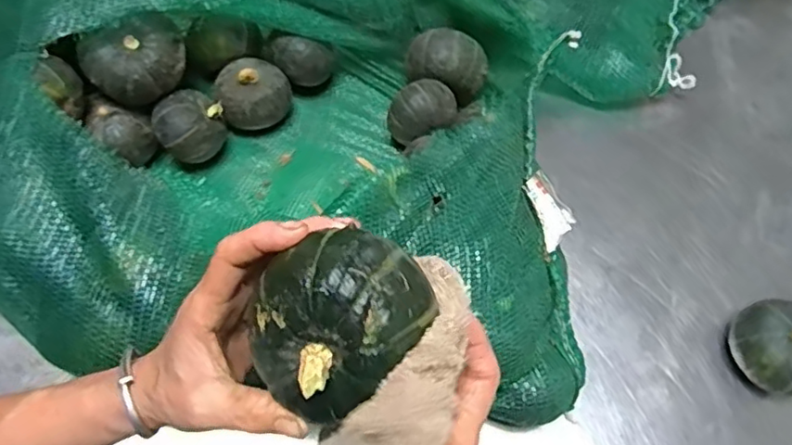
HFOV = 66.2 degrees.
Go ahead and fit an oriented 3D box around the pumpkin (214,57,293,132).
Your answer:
[{"bbox_3d":[-0.166,-0.148,0.708,0.083,0.069,0.072,-19,67,-14],"label":"pumpkin"}]

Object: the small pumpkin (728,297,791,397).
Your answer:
[{"bbox_3d":[0.385,0.128,0.617,0.085,0.067,0.094,-17,67,-12],"label":"small pumpkin"}]

